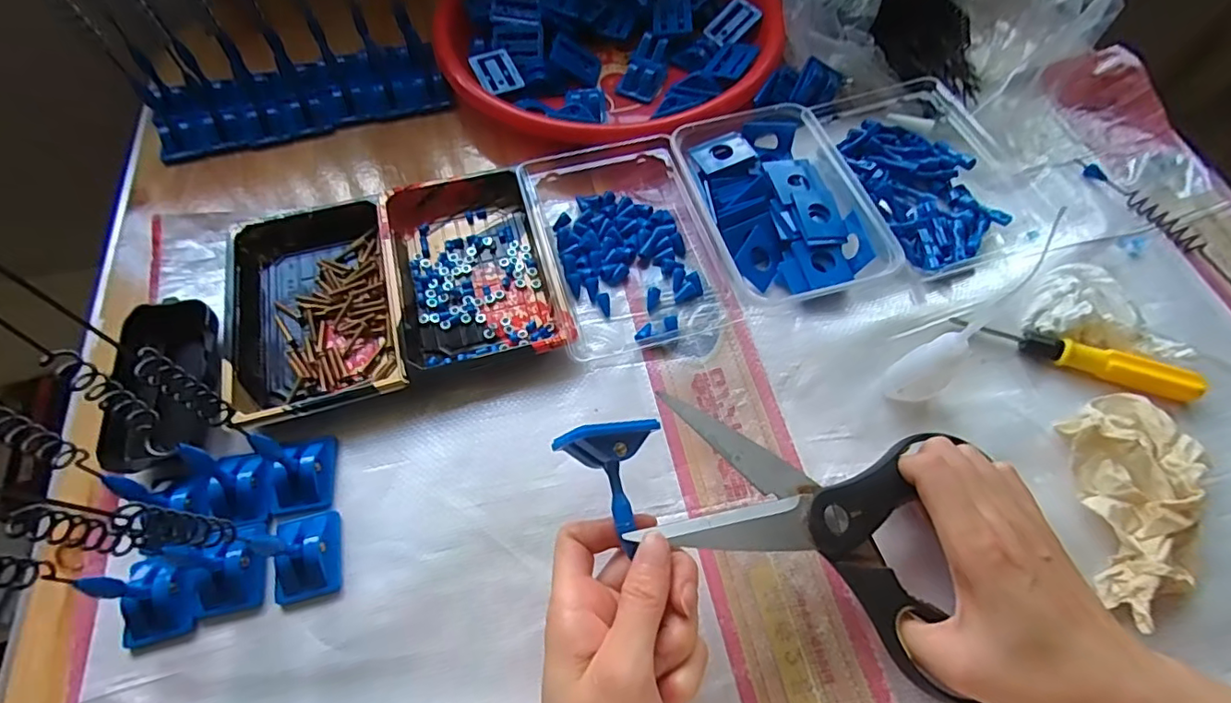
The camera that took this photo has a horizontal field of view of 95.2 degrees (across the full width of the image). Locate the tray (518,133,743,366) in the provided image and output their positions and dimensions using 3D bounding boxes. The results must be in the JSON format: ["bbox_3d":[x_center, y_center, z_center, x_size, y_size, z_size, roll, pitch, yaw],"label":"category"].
[{"bbox_3d":[0.005,-0.087,0.403,0.118,0.031,0.175,-16,64,-8],"label":"tray"}]

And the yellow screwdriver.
[{"bbox_3d":[0.290,0.002,0.356,0.140,0.018,0.020,18,64,10],"label":"yellow screwdriver"}]

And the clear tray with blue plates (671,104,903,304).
[{"bbox_3d":[0.114,-0.108,0.407,0.111,0.033,0.157,-14,63,-7],"label":"clear tray with blue plates"}]

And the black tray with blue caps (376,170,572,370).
[{"bbox_3d":[-0.102,-0.058,0.392,0.104,0.022,0.165,-19,64,-9],"label":"black tray with blue caps"}]

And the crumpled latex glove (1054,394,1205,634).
[{"bbox_3d":[0.283,0.080,0.311,0.066,0.029,0.128,22,65,11],"label":"crumpled latex glove"}]

